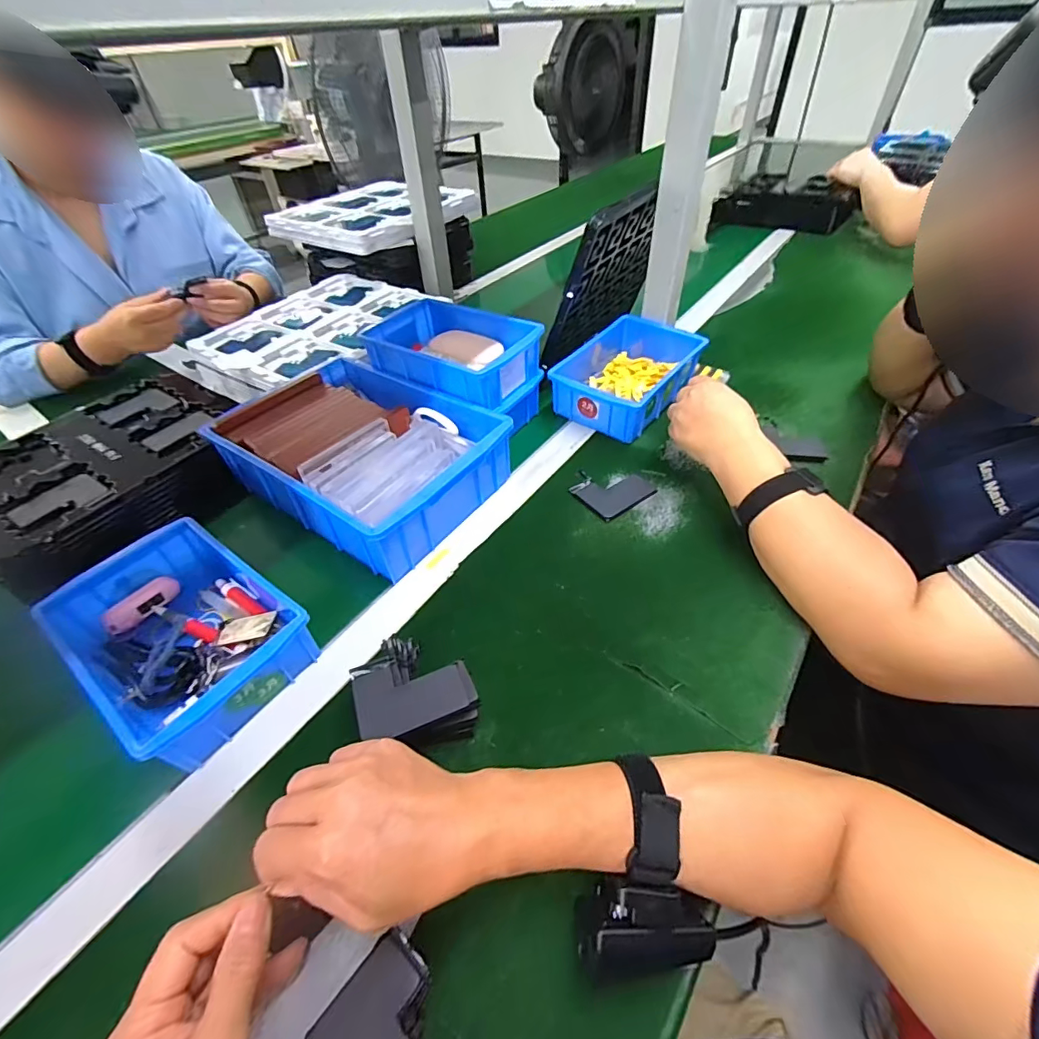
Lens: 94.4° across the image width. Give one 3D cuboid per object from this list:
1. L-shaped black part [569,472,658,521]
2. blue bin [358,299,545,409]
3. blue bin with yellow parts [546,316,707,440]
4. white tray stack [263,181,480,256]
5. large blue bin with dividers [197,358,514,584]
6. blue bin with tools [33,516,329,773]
[{"bbox_3d":[0.103,-0.038,0.555,0.084,0.004,0.078,-28,50,-23],"label":"L-shaped black part"},{"bbox_3d":[-0.085,-0.205,0.596,0.191,0.058,0.127,24,51,24],"label":"blue bin"},{"bbox_3d":[0.143,-0.195,0.653,0.139,0.066,0.198,28,53,27],"label":"blue bin with yellow parts"},{"bbox_3d":[-0.282,-0.596,0.940,0.300,0.037,0.332,22,50,23],"label":"white tray stack"},{"bbox_3d":[-0.171,-0.073,0.538,0.276,0.079,0.192,25,51,25],"label":"large blue bin with dividers"},{"bbox_3d":[-0.287,0.096,0.412,0.199,0.061,0.132,28,53,27],"label":"blue bin with tools"}]

